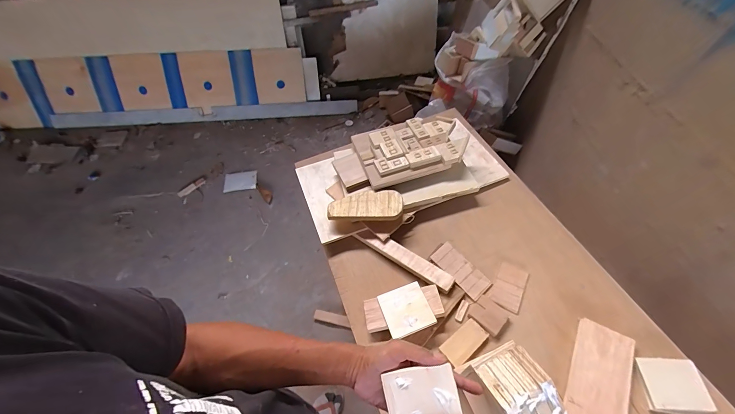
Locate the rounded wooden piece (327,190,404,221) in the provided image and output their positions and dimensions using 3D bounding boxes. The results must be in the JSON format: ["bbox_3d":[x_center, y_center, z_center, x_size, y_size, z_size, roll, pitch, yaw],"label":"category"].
[{"bbox_3d":[-0.005,-0.005,0.724,0.169,0.015,0.075,0,53,4],"label":"rounded wooden piece"}]

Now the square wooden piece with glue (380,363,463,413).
[{"bbox_3d":[0.070,0.248,0.391,0.087,0.006,0.082,-16,81,9],"label":"square wooden piece with glue"}]

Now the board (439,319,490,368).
[{"bbox_3d":[0.183,0.256,0.586,0.088,0.010,0.046,-33,58,-19],"label":"board"}]

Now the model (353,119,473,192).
[{"bbox_3d":[0.114,-0.158,0.804,0.275,0.037,0.189,-16,54,-8],"label":"model"}]

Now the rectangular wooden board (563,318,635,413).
[{"bbox_3d":[0.392,0.296,0.527,0.084,0.016,0.197,23,58,20],"label":"rectangular wooden board"}]

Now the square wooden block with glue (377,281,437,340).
[{"bbox_3d":[0.075,0.199,0.606,0.089,0.006,0.093,-20,46,-5],"label":"square wooden block with glue"}]

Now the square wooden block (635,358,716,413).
[{"bbox_3d":[0.501,0.296,0.514,0.089,0.025,0.082,3,54,7],"label":"square wooden block"}]

